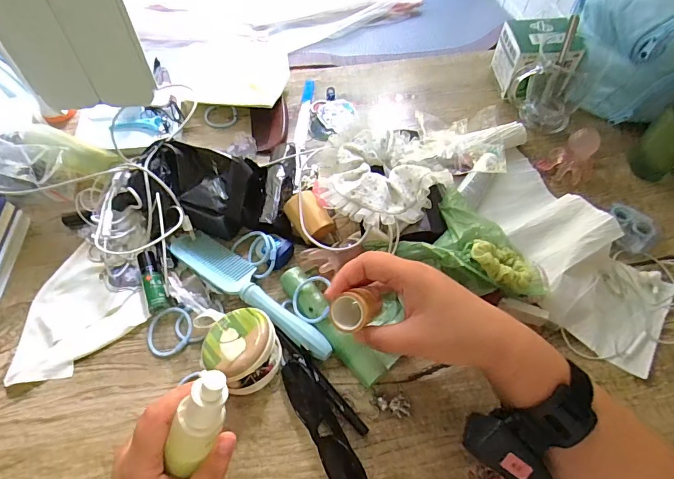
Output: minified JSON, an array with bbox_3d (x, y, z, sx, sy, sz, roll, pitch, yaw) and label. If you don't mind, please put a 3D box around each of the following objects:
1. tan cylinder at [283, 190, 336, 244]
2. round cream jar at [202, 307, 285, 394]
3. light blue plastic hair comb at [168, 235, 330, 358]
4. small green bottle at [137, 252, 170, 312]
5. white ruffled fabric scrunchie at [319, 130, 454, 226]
[{"bbox_3d":[-0.030,-0.024,0.465,0.042,0.034,0.055,-29,63,-15],"label":"tan cylinder"},{"bbox_3d":[-0.090,0.103,0.391,0.068,0.037,0.070,-1,59,1],"label":"round cream jar"},{"bbox_3d":[-0.089,0.050,0.432,0.211,0.011,0.042,32,65,18],"label":"light blue plastic hair comb"},{"bbox_3d":[-0.199,0.044,0.450,0.023,0.016,0.071,-20,61,-10],"label":"small green bottle"},{"bbox_3d":[0.053,-0.074,0.480,0.145,0.061,0.147,2,59,3],"label":"white ruffled fabric scrunchie"}]

